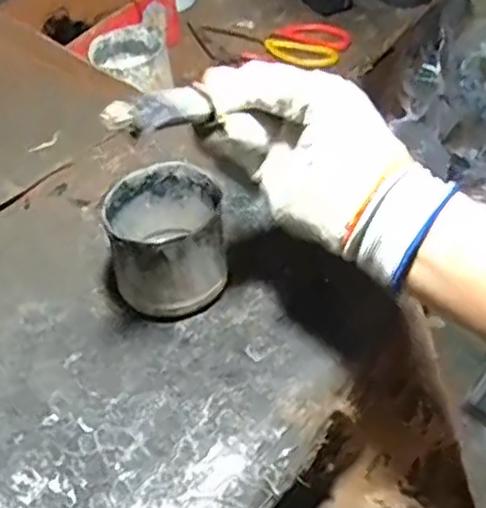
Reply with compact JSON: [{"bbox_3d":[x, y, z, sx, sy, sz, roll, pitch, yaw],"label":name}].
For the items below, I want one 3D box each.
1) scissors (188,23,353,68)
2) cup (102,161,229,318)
[{"bbox_3d":[0.029,-0.275,0.902,0.212,0.019,0.076,3,48,10],"label":"scissors"},{"bbox_3d":[-0.059,-0.007,0.556,0.084,0.082,0.101,-4,47,3],"label":"cup"}]

